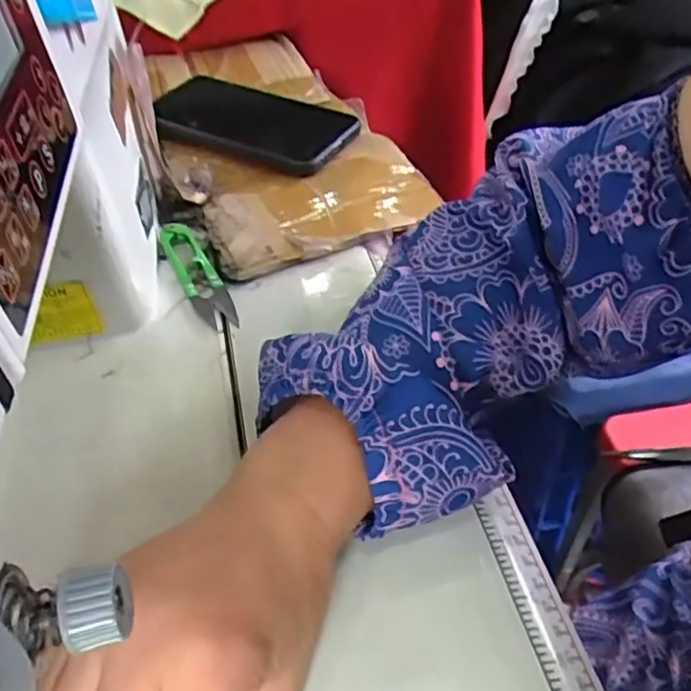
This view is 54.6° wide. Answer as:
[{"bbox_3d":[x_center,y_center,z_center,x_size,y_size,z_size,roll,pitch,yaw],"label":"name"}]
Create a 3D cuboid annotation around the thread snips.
[{"bbox_3d":[-0.093,-0.046,0.414,0.021,0.013,0.099,-23,47,-17],"label":"thread snips"}]

